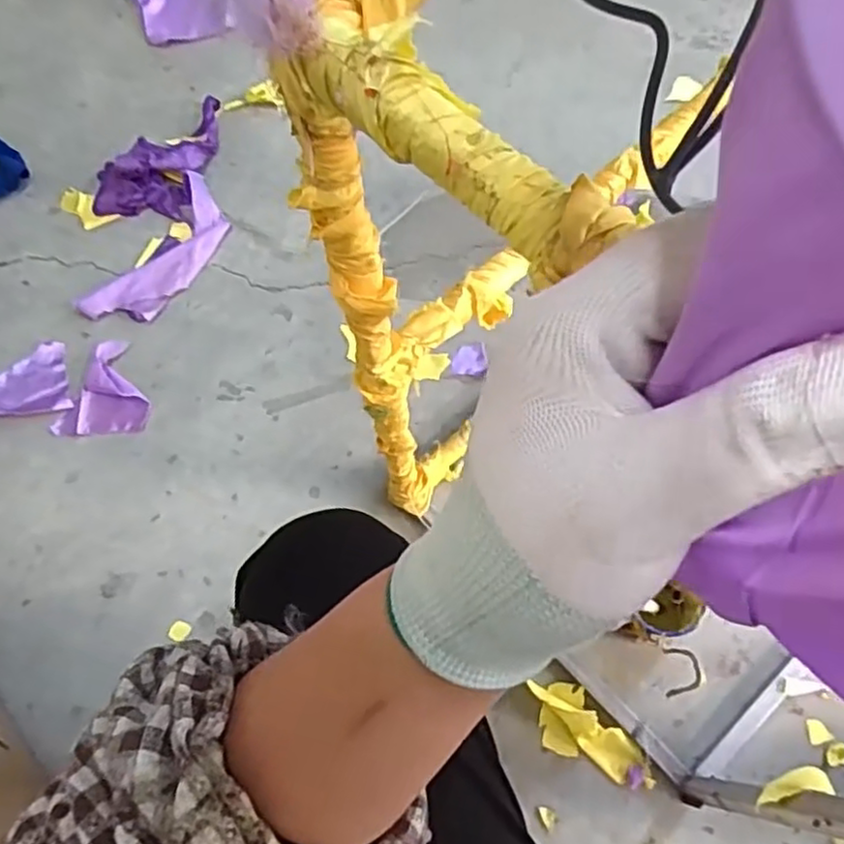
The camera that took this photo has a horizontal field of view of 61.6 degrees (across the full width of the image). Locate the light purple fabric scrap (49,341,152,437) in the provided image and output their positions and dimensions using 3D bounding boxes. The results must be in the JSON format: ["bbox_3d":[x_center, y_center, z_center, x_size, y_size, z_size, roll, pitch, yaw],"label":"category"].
[{"bbox_3d":[-0.454,-0.039,1.036,0.120,0.023,0.155,21,70,10],"label":"light purple fabric scrap"}]

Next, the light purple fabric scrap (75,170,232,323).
[{"bbox_3d":[-0.411,-0.265,1.140,0.118,0.029,0.295,29,72,13],"label":"light purple fabric scrap"}]

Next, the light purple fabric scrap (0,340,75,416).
[{"bbox_3d":[-0.626,-0.057,1.064,0.194,0.033,0.114,-10,68,-2],"label":"light purple fabric scrap"}]

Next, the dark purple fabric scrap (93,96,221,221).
[{"bbox_3d":[-0.433,-0.461,1.199,0.169,0.057,0.275,20,70,10],"label":"dark purple fabric scrap"}]

